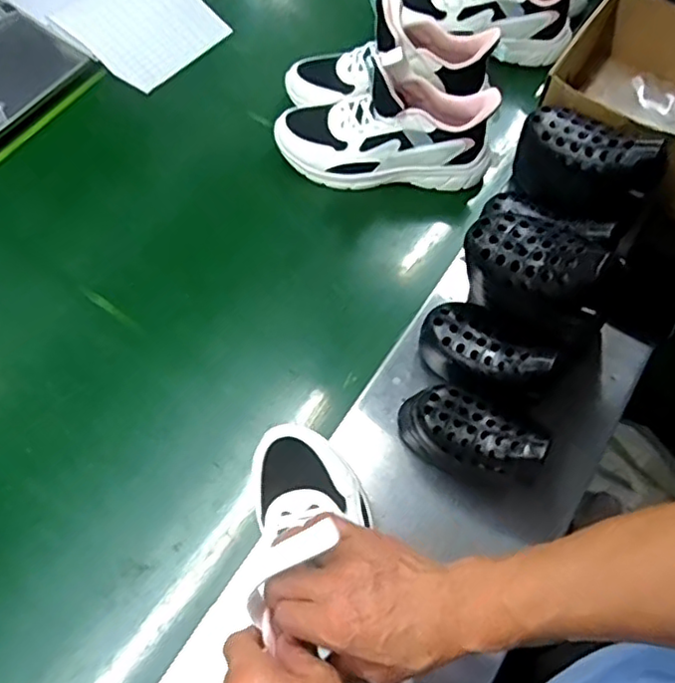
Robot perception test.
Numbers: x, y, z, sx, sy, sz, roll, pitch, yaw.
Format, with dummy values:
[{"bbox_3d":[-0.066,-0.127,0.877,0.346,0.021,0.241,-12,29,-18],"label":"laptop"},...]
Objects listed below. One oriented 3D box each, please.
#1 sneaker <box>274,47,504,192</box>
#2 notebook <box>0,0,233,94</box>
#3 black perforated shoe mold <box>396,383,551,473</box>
[{"bbox_3d":[0.058,-0.275,0.765,0.264,0.152,0.103,5,64,0],"label":"sneaker"},{"bbox_3d":[-0.344,-0.497,0.921,0.334,0.058,0.201,31,65,13],"label":"notebook"},{"bbox_3d":[0.119,0.081,0.575,0.145,0.067,0.071,11,61,34],"label":"black perforated shoe mold"}]

